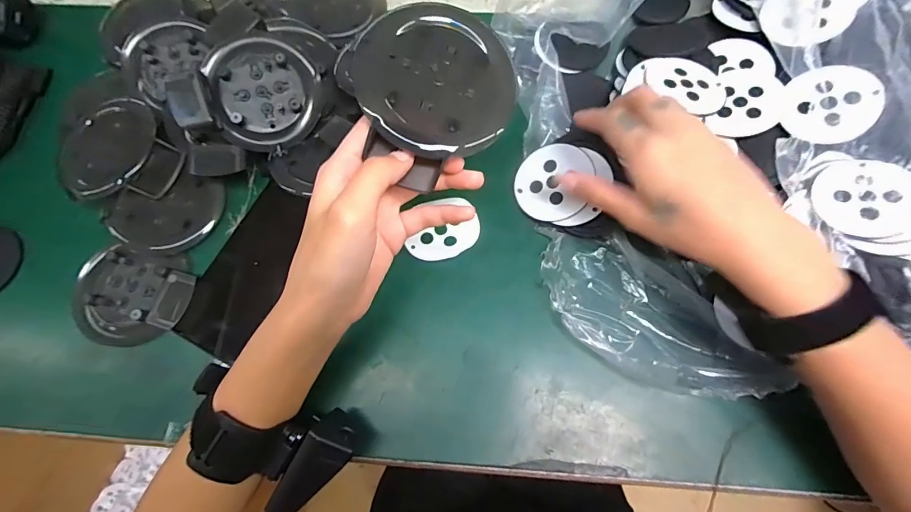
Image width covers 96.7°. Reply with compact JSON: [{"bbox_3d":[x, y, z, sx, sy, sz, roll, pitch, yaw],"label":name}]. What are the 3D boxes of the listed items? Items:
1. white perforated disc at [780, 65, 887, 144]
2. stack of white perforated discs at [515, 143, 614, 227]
[{"bbox_3d":[0.286,-0.114,0.308,0.057,0.004,0.062,11,82,25],"label":"white perforated disc"},{"bbox_3d":[0.082,-0.057,0.321,0.069,0.005,0.062,21,92,24],"label":"stack of white perforated discs"}]

